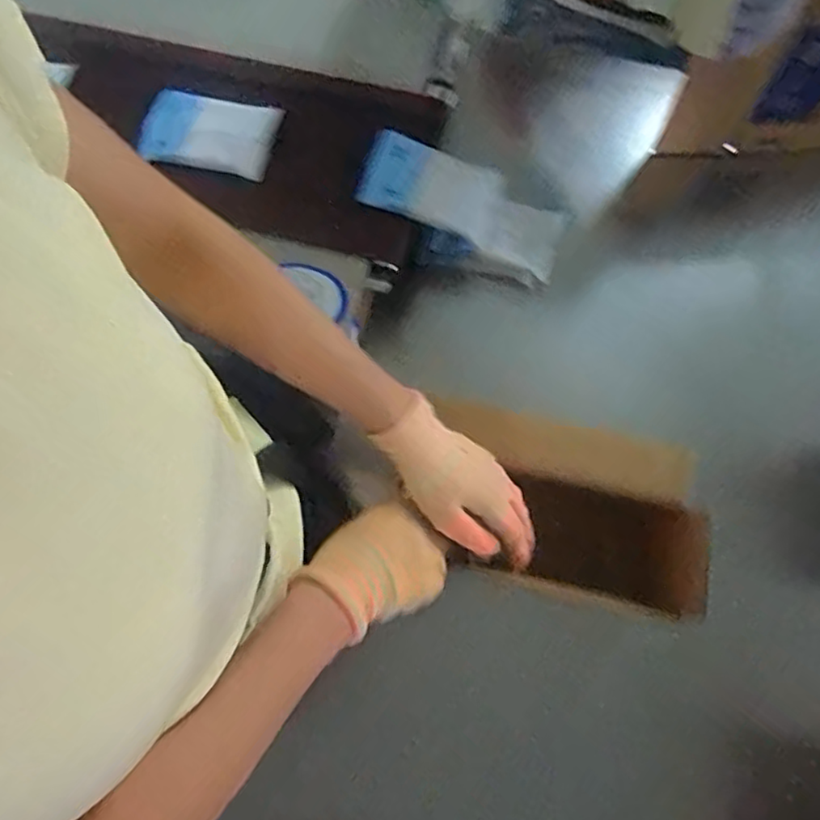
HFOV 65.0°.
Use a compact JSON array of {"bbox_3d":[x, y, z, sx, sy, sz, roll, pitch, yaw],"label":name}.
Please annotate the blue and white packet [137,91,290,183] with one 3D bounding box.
[{"bbox_3d":[-0.215,-0.295,0.688,0.138,0.009,0.085,10,77,4],"label":"blue and white packet"}]

